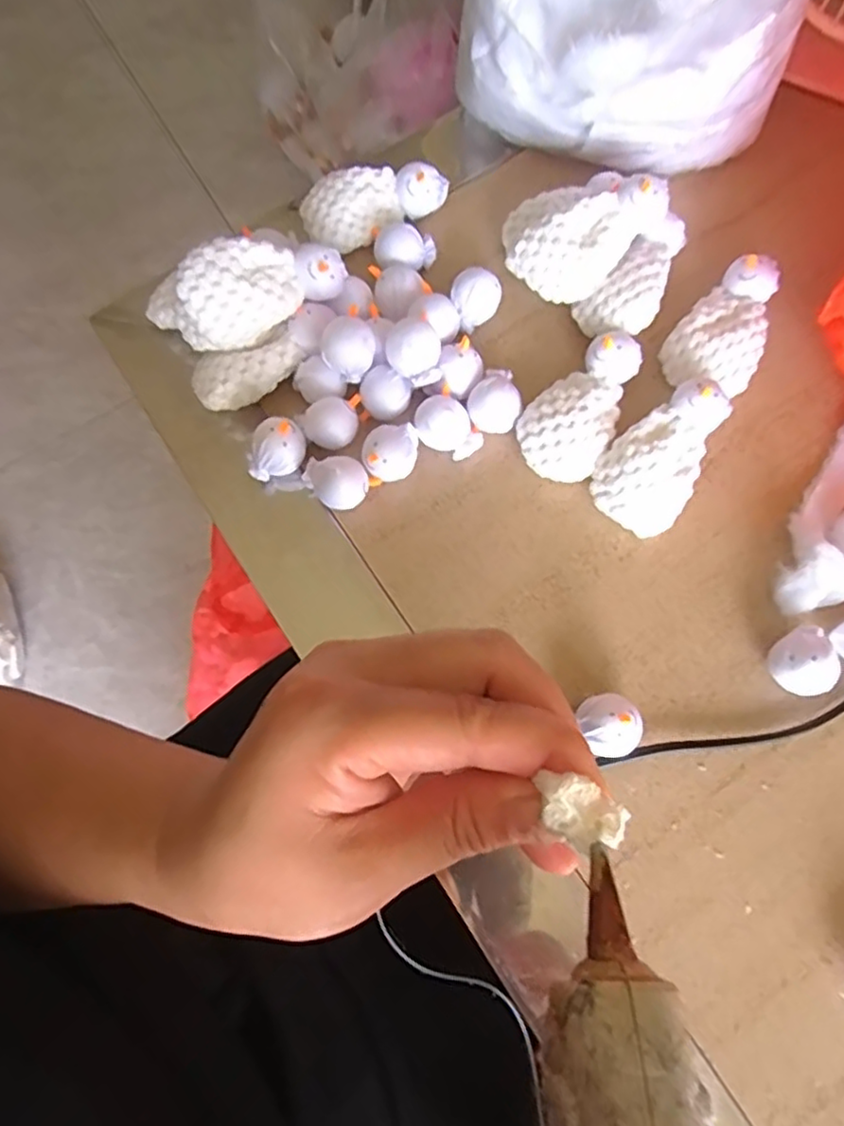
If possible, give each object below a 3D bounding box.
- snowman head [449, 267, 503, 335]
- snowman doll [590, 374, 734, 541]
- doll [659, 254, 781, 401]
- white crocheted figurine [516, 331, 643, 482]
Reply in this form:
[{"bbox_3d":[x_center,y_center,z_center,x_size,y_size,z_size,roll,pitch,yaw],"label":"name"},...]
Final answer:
[{"bbox_3d":[0.026,-0.135,0.329,0.024,0.022,0.020,-34,75,-8],"label":"snowman head"},{"bbox_3d":[0.110,-0.049,0.299,0.040,0.034,0.069,33,77,11],"label":"snowman doll"},{"bbox_3d":[0.150,-0.115,0.321,0.042,0.028,0.072,29,76,10],"label":"doll"},{"bbox_3d":[0.076,-0.073,0.310,0.039,0.031,0.072,32,77,11],"label":"white crocheted figurine"}]

